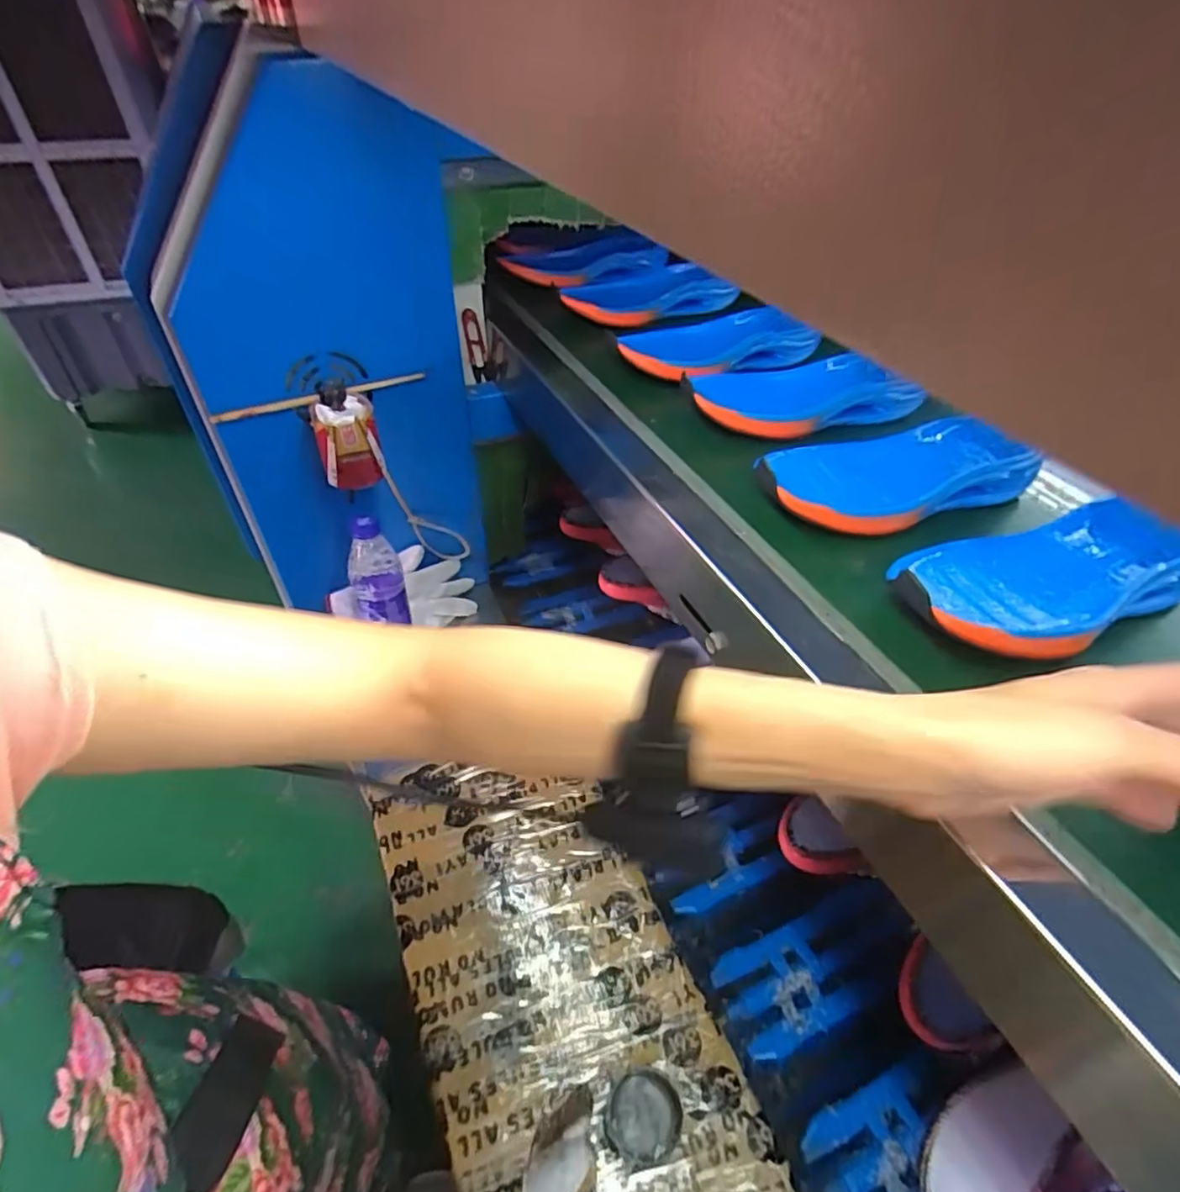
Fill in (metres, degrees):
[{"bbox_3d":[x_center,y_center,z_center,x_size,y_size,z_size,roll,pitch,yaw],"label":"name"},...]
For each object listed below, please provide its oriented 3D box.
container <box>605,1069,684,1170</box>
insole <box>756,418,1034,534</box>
[{"bbox_3d":[0.043,0.418,0.514,0.061,0.018,0.056,1,44,-1],"label":"container"},{"bbox_3d":[0.236,-0.099,0.504,0.219,0.034,0.095,-16,46,-17],"label":"insole"}]

